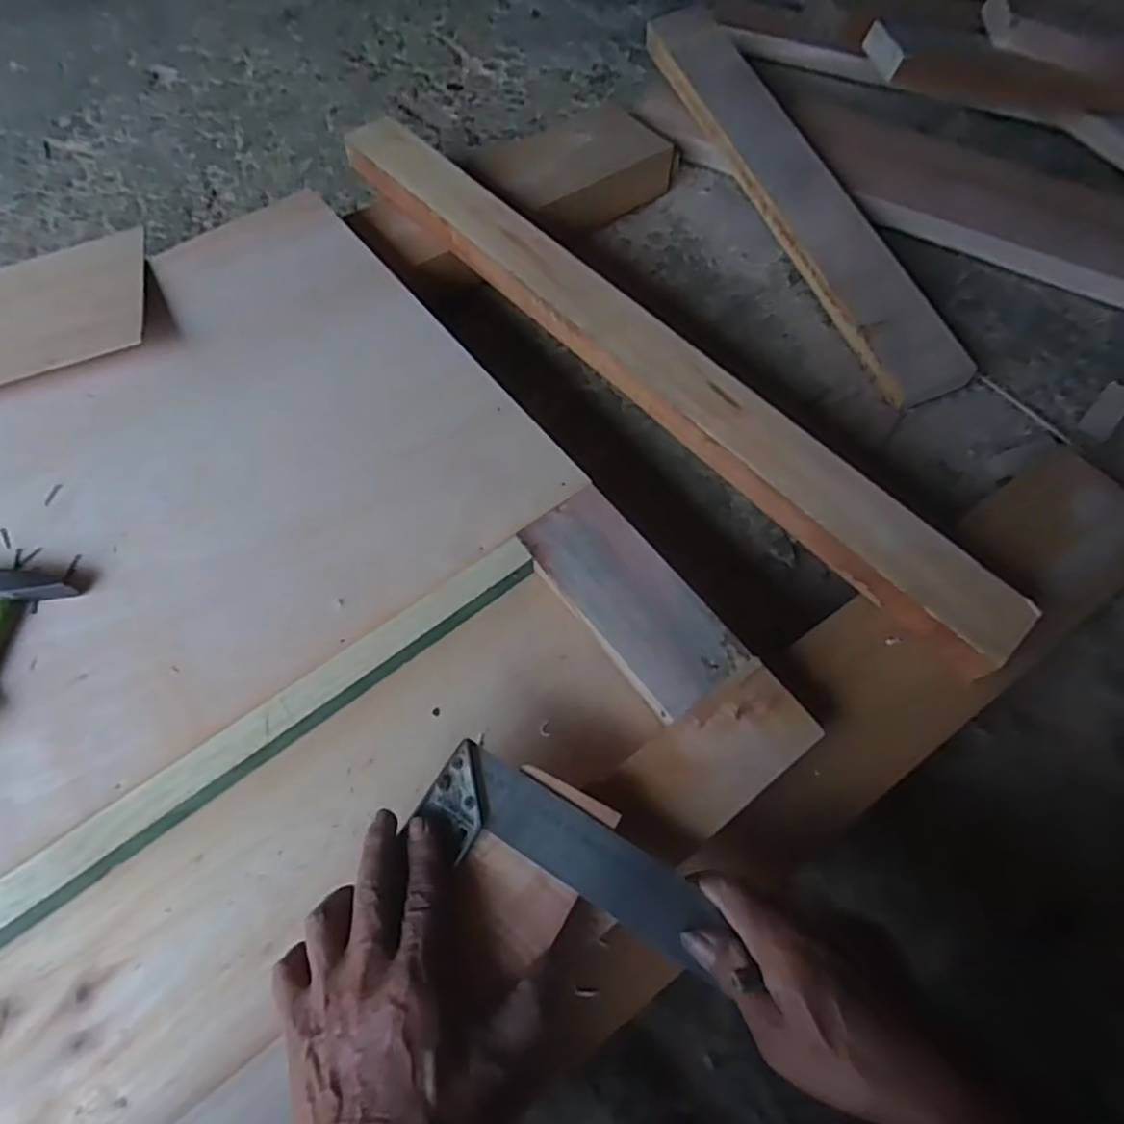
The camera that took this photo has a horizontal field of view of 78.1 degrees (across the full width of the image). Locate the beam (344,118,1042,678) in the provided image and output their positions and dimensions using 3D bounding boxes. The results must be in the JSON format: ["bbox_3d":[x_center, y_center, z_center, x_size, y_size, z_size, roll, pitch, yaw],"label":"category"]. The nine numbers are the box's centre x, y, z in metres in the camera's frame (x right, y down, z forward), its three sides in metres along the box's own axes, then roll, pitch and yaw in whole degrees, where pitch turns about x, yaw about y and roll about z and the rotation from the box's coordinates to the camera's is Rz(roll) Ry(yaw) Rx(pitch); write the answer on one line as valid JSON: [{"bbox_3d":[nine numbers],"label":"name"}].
[{"bbox_3d":[0.048,-0.200,0.637,0.080,0.062,0.811,-38,70,-18],"label":"beam"}]

